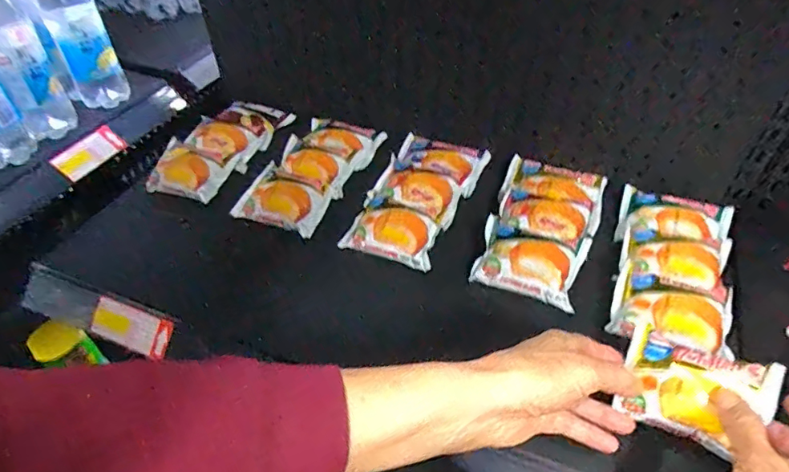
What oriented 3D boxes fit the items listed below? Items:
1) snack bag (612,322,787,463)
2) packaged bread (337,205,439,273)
[{"bbox_3d":[0.230,0.117,0.378,0.097,0.043,0.068,26,51,24],"label":"snack bag"},{"bbox_3d":[-0.005,-0.005,0.539,0.105,0.036,0.060,15,48,15],"label":"packaged bread"}]

